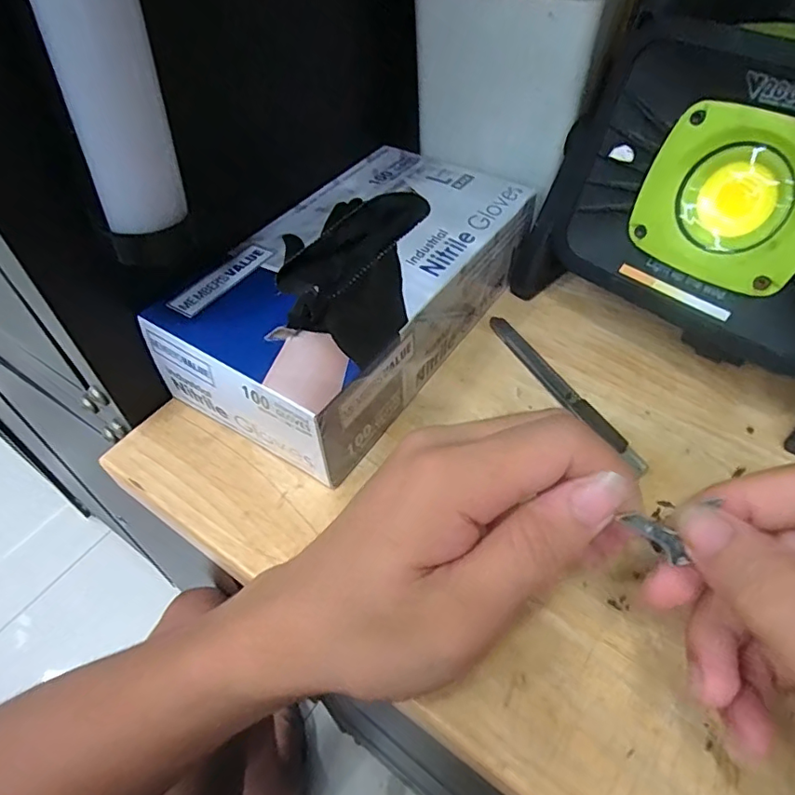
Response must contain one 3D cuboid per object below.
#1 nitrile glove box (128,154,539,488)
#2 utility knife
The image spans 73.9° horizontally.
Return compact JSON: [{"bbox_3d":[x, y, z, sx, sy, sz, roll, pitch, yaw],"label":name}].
[{"bbox_3d":[-0.021,-0.064,0.321,0.127,0.067,0.222,25,56,22],"label":"nitrile glove box"},{"bbox_3d":[0.093,-0.008,0.307,0.014,0.008,0.132,-22,53,-15],"label":"utility knife"}]

